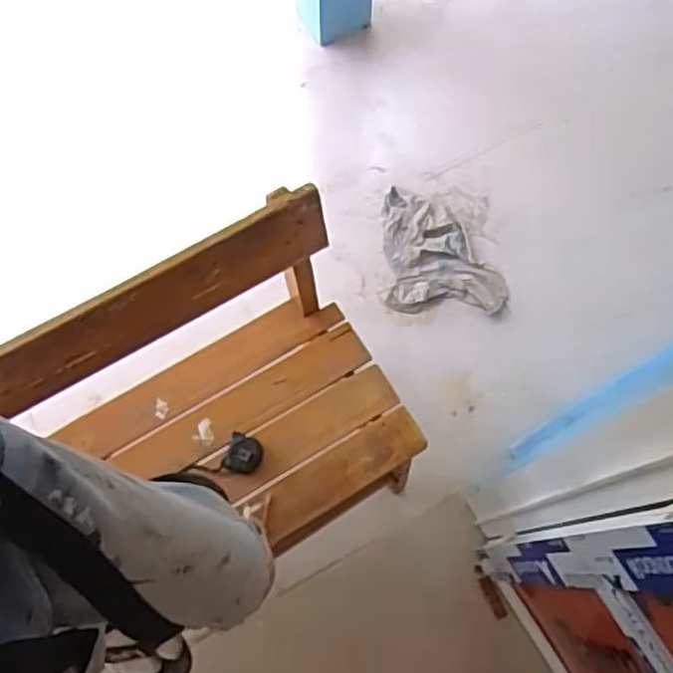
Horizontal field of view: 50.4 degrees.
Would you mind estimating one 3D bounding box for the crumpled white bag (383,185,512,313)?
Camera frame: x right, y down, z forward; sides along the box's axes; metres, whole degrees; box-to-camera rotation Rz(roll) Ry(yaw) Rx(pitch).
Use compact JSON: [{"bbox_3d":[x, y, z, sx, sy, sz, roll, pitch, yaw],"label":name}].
[{"bbox_3d":[0.285,-0.240,1.917,0.310,0.042,0.371,-2,71,2],"label":"crumpled white bag"}]

